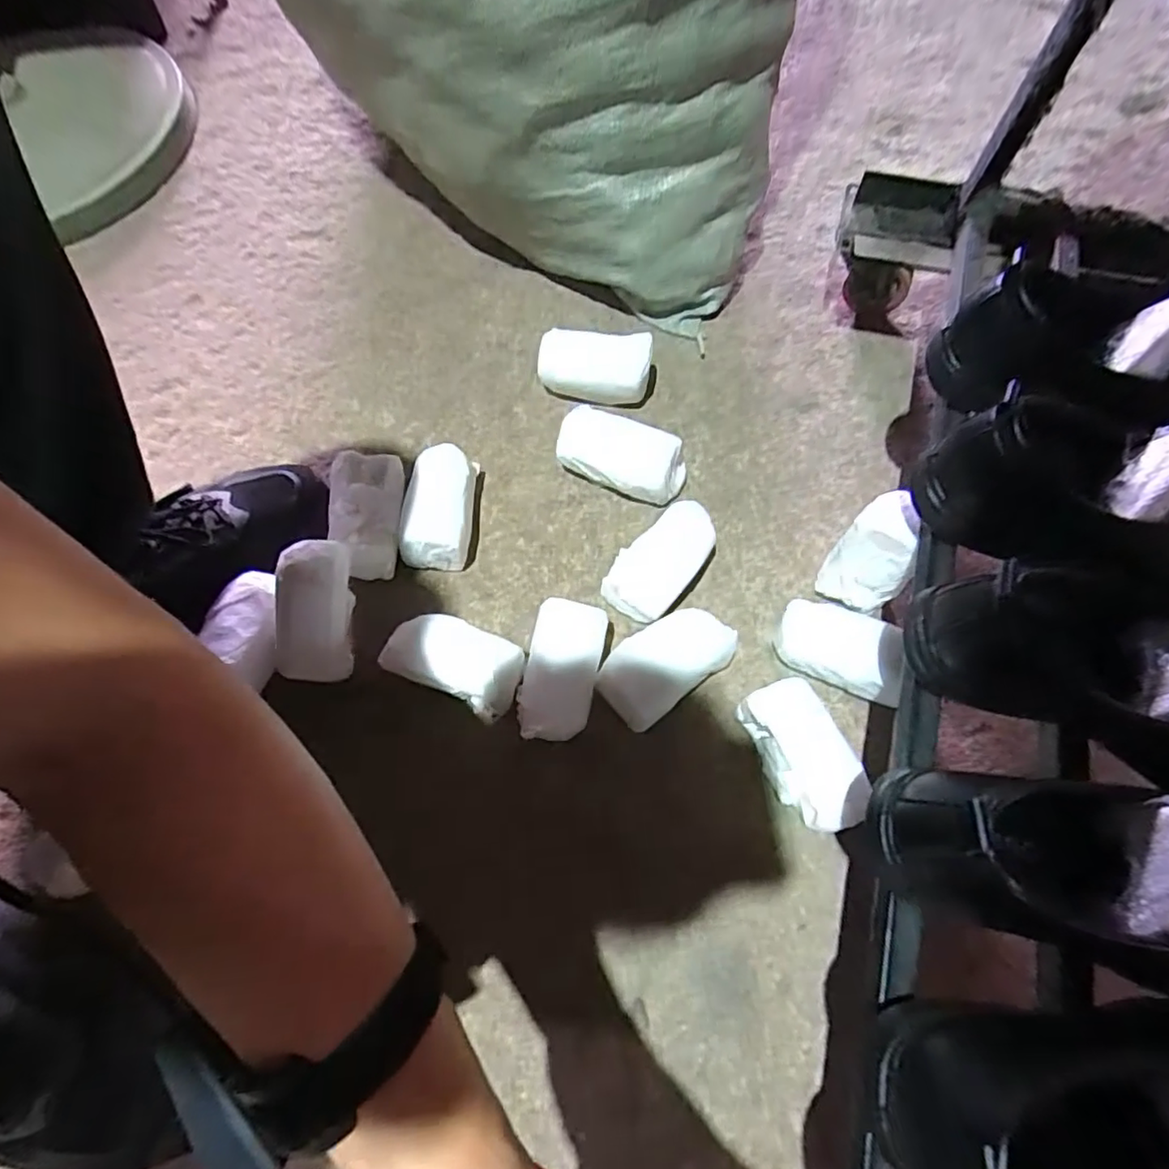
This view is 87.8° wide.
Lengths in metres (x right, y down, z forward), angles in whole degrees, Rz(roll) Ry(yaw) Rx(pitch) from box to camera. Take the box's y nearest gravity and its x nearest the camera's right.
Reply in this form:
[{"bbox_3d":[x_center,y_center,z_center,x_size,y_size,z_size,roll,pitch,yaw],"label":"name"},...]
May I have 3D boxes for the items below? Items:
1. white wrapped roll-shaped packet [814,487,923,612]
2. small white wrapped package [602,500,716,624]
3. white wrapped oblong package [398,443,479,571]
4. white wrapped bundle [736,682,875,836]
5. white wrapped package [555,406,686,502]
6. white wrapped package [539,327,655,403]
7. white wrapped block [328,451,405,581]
[{"bbox_3d":[0.242,-0.021,0.510,0.056,0.115,0.043,16,47,5],"label":"white wrapped roll-shaped packet"},{"bbox_3d":[0.069,-0.018,0.550,0.059,0.052,0.109,37,74,14],"label":"small white wrapped package"},{"bbox_3d":[-0.131,-0.072,0.571,0.058,0.054,0.111,5,69,1],"label":"white wrapped oblong package"},{"bbox_3d":[0.171,0.135,0.481,0.058,0.058,0.111,-23,71,-10],"label":"white wrapped bundle"},{"bbox_3d":[0.035,-0.120,0.584,0.122,0.059,0.058,22,70,7],"label":"white wrapped package"},{"bbox_3d":[0.010,-0.221,0.616,0.111,0.060,0.051,8,69,2],"label":"white wrapped package"},{"bbox_3d":[-0.196,-0.060,0.566,0.064,0.063,0.114,-5,69,0],"label":"white wrapped block"}]

